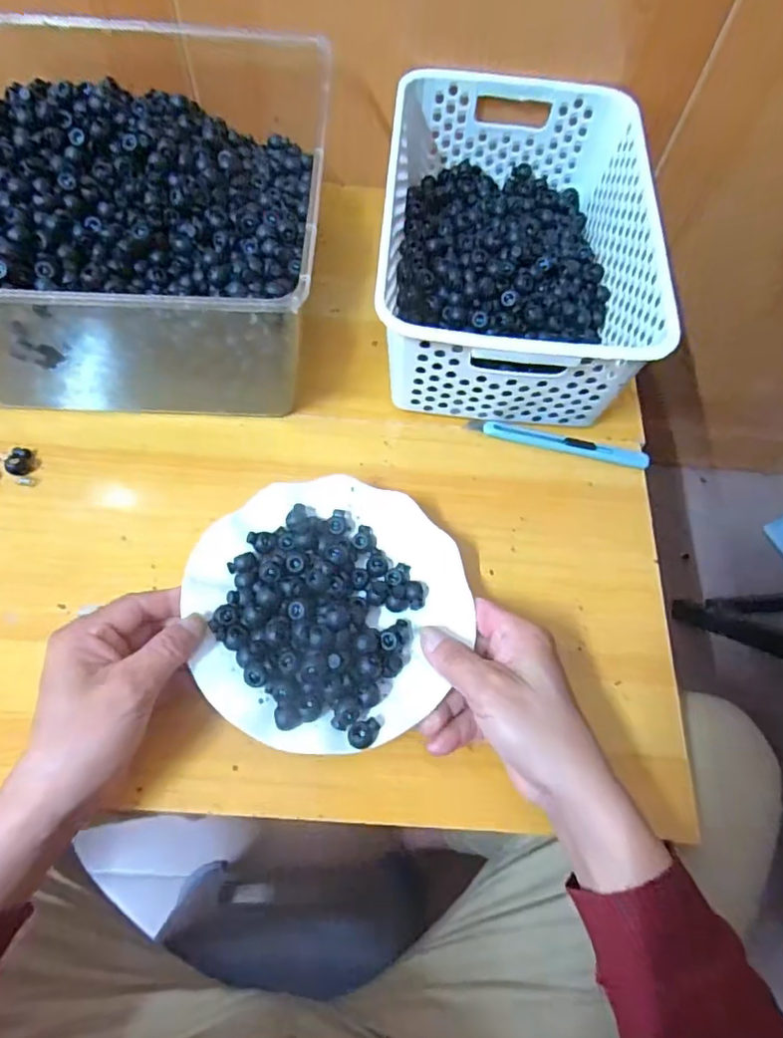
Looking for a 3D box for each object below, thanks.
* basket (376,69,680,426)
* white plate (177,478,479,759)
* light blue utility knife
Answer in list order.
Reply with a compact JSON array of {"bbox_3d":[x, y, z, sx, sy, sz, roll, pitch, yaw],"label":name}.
[{"bbox_3d":[0.099,-0.227,0.502,0.203,0.114,0.294,5,65,0],"label":"basket"},{"bbox_3d":[-0.037,0.056,0.388,0.174,0.033,0.176,1,65,-2],"label":"white plate"},{"bbox_3d":[0.135,-0.063,0.484,0.145,0.011,0.015,14,65,4],"label":"light blue utility knife"}]

